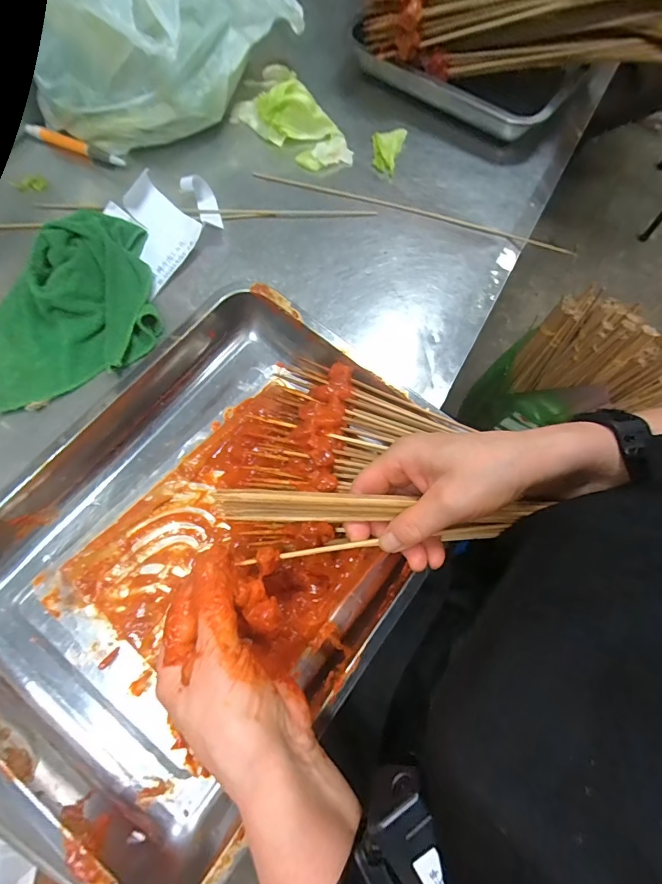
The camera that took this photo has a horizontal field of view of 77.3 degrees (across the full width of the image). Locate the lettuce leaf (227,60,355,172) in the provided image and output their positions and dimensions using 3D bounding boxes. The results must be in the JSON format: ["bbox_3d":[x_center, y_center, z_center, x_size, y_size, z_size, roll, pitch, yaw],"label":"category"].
[{"bbox_3d":[-0.051,-0.407,0.514,0.167,0.059,0.063,33,72,11],"label":"lettuce leaf"}]

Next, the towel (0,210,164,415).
[{"bbox_3d":[-0.265,-0.145,0.409,0.162,0.054,0.203,-14,69,-6],"label":"towel"}]

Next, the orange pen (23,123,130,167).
[{"bbox_3d":[-0.309,-0.361,0.505,0.132,0.017,0.015,22,70,7],"label":"orange pen"}]

